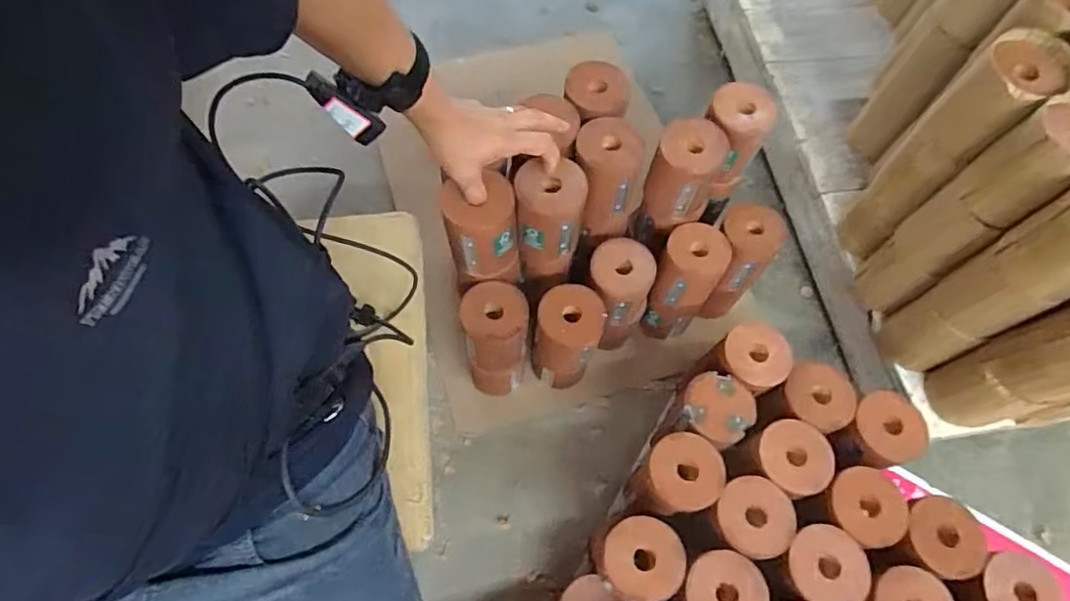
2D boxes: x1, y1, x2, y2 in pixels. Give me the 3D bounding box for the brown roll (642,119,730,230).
[{"bbox_3d":[0.182,-0.152,0.726,0.080,0.113,0.084,19,65,7],"label":"brown roll"}]

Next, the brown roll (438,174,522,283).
[{"bbox_3d":[-0.059,-0.073,0.661,0.075,0.111,0.070,1,64,-2],"label":"brown roll"}]

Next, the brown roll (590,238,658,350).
[{"bbox_3d":[0.104,0.006,0.785,0.082,0.179,0.097,14,64,4],"label":"brown roll"}]

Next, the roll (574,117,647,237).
[{"bbox_3d":[0.087,-0.143,0.720,0.083,0.129,0.087,1,64,-2],"label":"roll"}]

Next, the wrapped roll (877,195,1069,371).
[{"bbox_3d":[0.512,-0.012,0.654,0.080,0.320,0.081,1,64,-2],"label":"wrapped roll"}]

